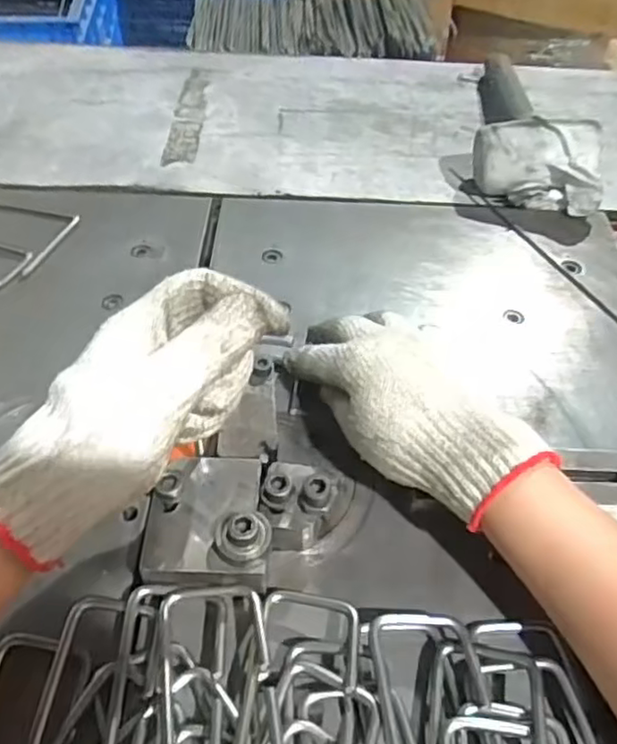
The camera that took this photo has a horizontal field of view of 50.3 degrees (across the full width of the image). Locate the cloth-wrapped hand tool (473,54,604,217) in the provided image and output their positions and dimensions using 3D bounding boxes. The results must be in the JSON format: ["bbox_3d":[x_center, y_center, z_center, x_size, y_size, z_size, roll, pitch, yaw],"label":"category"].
[{"bbox_3d":[0.228,-0.267,0.676,0.110,0.066,0.285,9,49,6],"label":"cloth-wrapped hand tool"}]

